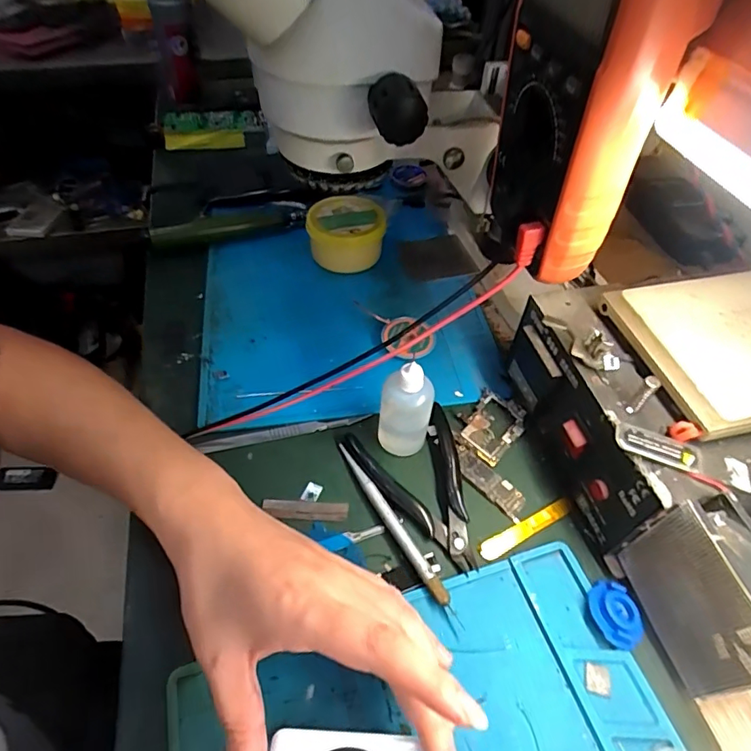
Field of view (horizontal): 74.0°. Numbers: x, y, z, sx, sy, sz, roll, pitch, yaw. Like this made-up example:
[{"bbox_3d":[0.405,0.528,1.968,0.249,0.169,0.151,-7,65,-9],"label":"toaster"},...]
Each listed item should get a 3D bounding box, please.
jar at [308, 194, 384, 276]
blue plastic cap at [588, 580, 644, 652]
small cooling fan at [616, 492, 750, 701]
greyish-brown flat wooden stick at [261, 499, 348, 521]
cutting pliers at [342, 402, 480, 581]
[{"bbox_3d":[-0.029,-0.139,0.491,0.070,0.051,0.059,-3,50,-4],"label":"jar"},{"bbox_3d":[0.141,0.140,0.293,0.028,0.009,0.036,-13,51,-12],"label":"blue plastic cap"},{"bbox_3d":[0.176,0.118,0.263,0.030,0.088,0.080,-11,51,-11],"label":"small cooling fan"},{"bbox_3d":[-0.046,0.091,0.336,0.054,0.004,0.013,4,55,-4],"label":"greyish-brown flat wooden stick"},{"bbox_3d":[0.038,0.075,0.343,0.074,0.013,0.112,-19,53,-16],"label":"cutting pliers"}]

